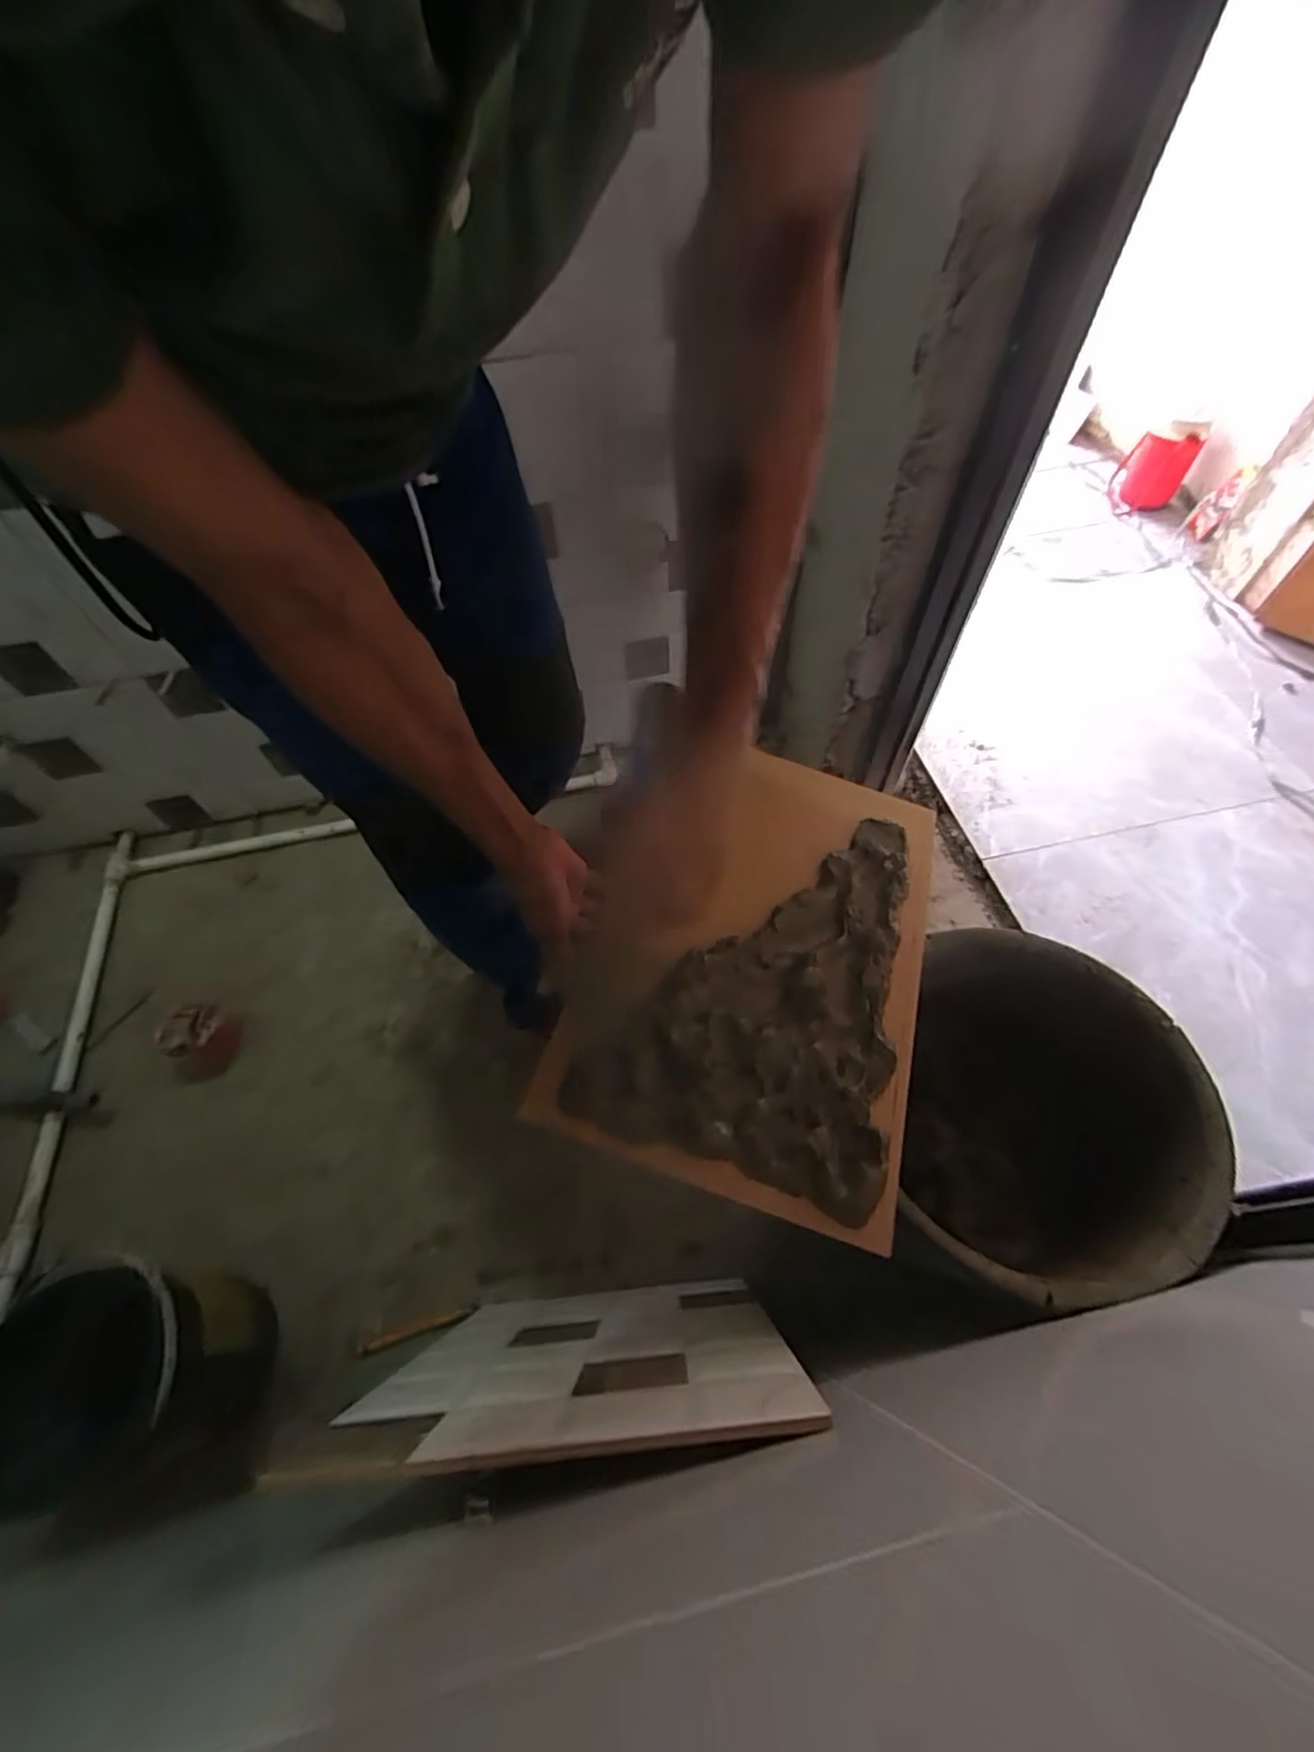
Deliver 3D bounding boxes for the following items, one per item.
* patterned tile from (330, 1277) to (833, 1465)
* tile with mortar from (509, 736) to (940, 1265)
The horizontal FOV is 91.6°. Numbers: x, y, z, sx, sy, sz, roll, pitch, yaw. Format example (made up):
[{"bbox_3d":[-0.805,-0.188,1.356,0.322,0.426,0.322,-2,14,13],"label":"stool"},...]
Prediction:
[{"bbox_3d":[-0.059,0.394,0.538,0.302,0.475,0.014,-5,65,-2],"label":"patterned tile"},{"bbox_3d":[0.103,0.065,0.592,0.290,0.052,0.421,21,58,1],"label":"tile with mortar"}]

